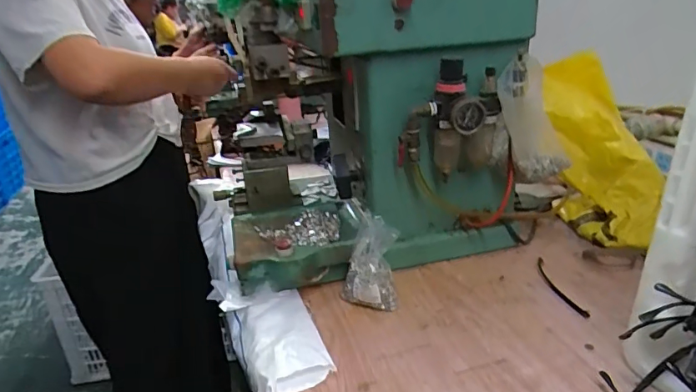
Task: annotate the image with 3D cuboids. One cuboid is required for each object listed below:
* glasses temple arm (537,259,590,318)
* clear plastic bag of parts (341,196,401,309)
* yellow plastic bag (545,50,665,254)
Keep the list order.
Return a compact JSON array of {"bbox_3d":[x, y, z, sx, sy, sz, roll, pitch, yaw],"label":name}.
[{"bbox_3d":[0.276,0.118,0.634,0.017,0.004,0.133,-4,23,-1],"label":"glasses temple arm"},{"bbox_3d":[0.027,0.083,0.623,0.073,0.127,0.049,-1,-14,6],"label":"clear plastic bag of parts"},{"bbox_3d":[0.385,-0.066,0.776,0.112,0.316,0.120,-9,-14,-11],"label":"yellow plastic bag"}]

